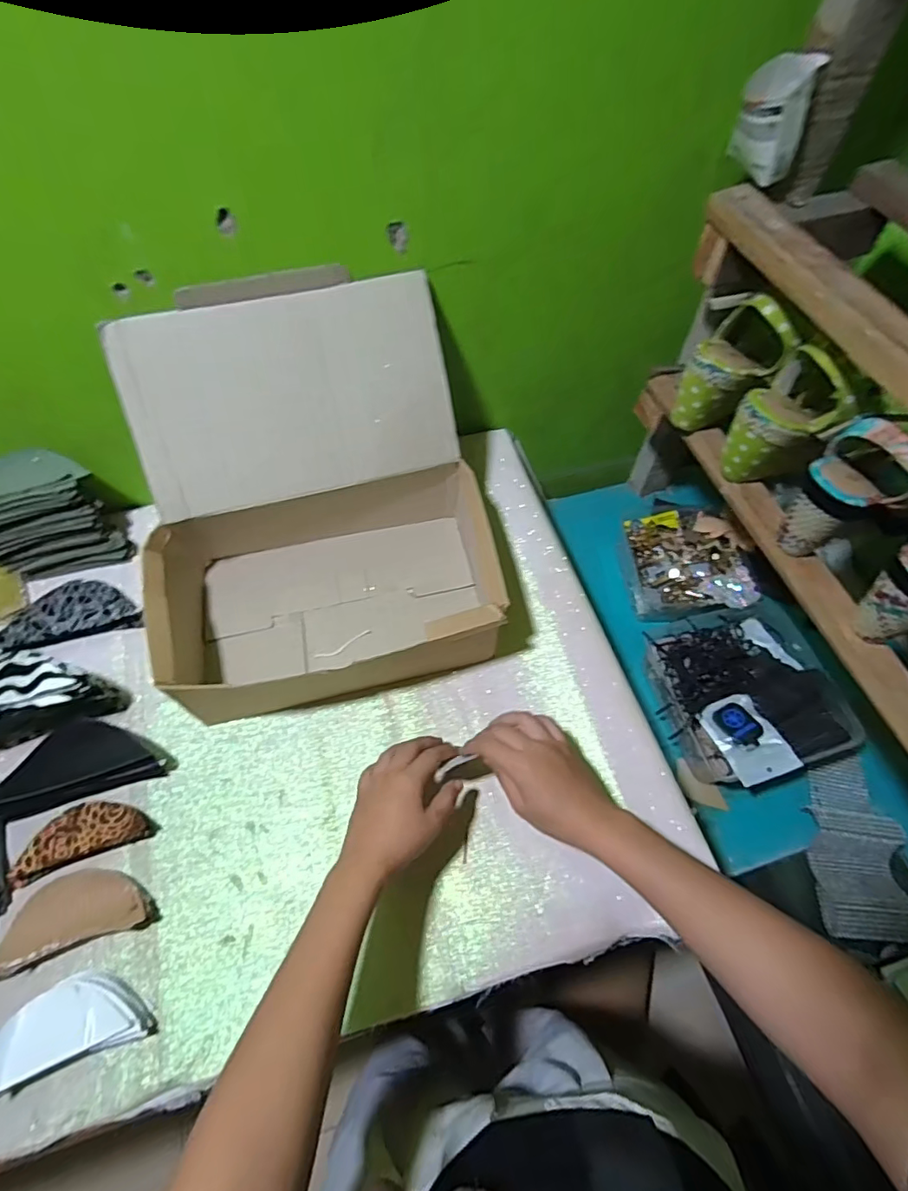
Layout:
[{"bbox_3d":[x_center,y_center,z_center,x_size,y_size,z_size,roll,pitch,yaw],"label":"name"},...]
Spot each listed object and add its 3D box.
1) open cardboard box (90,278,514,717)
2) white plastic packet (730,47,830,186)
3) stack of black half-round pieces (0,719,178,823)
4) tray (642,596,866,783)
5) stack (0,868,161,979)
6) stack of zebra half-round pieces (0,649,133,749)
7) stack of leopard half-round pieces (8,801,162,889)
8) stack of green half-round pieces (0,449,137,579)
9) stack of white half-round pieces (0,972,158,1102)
[{"bbox_3d":[-0.141,-0.099,0.556,0.325,0.251,0.325,-9,60,-7],"label":"open cardboard box"},{"bbox_3d":[0.281,-0.421,0.481,0.059,0.079,0.046,23,62,11],"label":"white plastic packet"},{"bbox_3d":[-0.361,0.159,0.531,0.150,0.030,0.075,-15,61,-10],"label":"stack of black half-round pieces"},{"bbox_3d":[0.364,0.114,0.677,0.200,0.071,0.207,-12,61,-9],"label":"tray"},{"bbox_3d":[-0.330,0.275,0.470,0.122,0.027,0.058,-16,62,-11],"label":"stack"},{"bbox_3d":[-0.408,0.095,0.528,0.124,0.064,0.061,-17,62,-11],"label":"stack of zebra half-round pieces"},{"bbox_3d":[-0.345,0.222,0.505,0.119,0.021,0.048,-18,62,-12],"label":"stack of leopard half-round pieces"},{"bbox_3d":[-0.460,-0.094,0.615,0.136,0.111,0.076,-10,61,-7],"label":"stack of green half-round pieces"},{"bbox_3d":[-0.312,0.343,0.432,0.125,0.030,0.059,-16,62,-11],"label":"stack of white half-round pieces"}]

